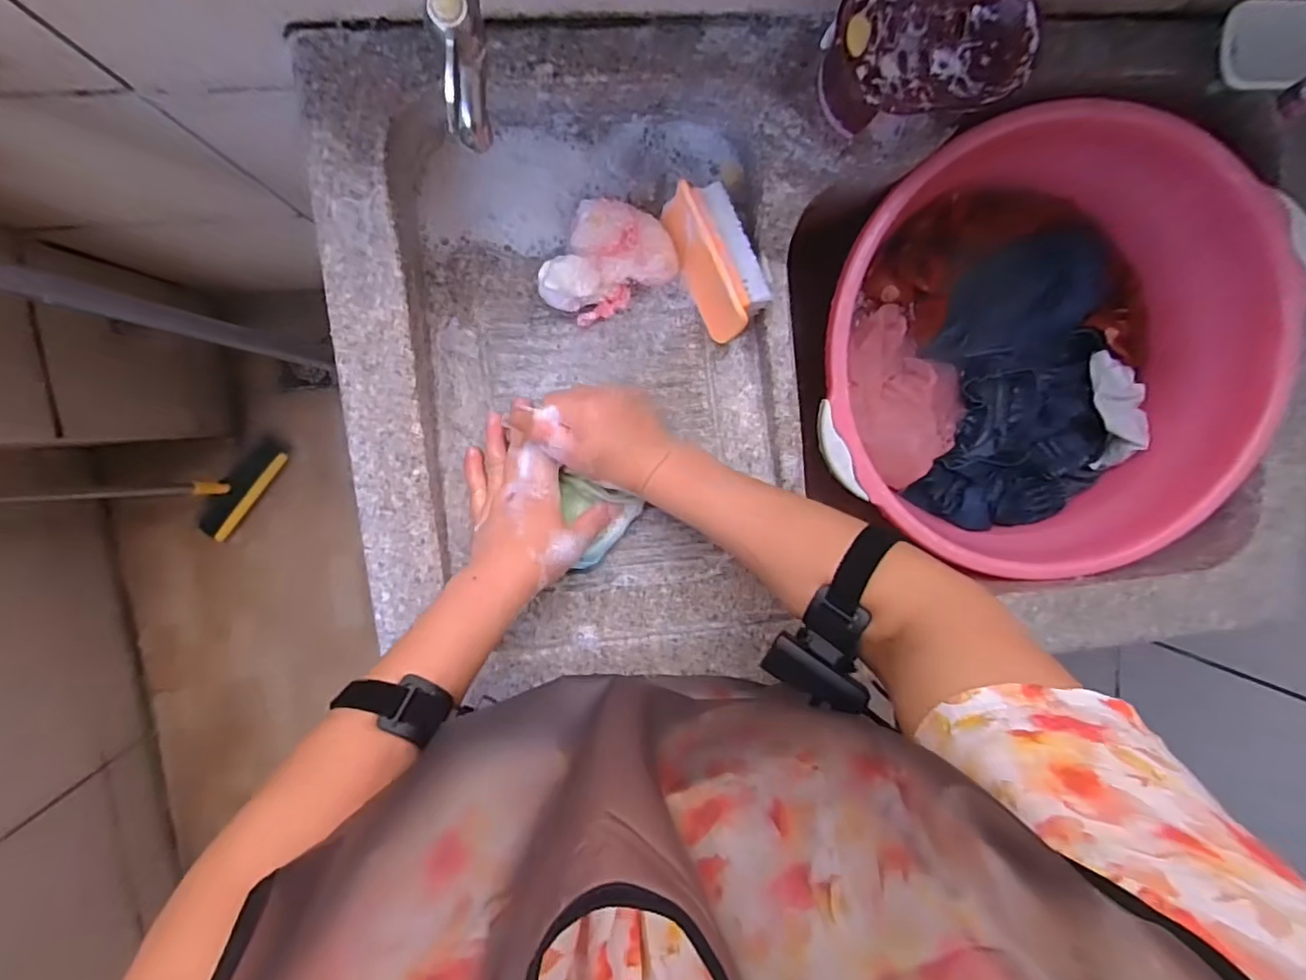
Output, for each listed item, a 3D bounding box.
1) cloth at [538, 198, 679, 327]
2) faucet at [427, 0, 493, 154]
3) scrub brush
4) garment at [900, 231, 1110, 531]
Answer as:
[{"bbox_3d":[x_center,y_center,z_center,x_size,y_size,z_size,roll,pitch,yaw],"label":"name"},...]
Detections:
[{"bbox_3d":[-0.035,-0.201,0.528,0.098,0.057,0.112,26,92,-9],"label":"cloth"},{"bbox_3d":[-0.101,-0.269,0.326,0.042,0.068,0.148,-6,97,-7],"label":"faucet"},{"bbox_3d":[0.058,-0.208,0.530,0.050,0.071,0.131,-25,98,-4],"label":"scrub brush"},{"bbox_3d":[0.408,-0.112,0.644,0.210,0.054,0.303,-3,96,-7],"label":"garment"}]

